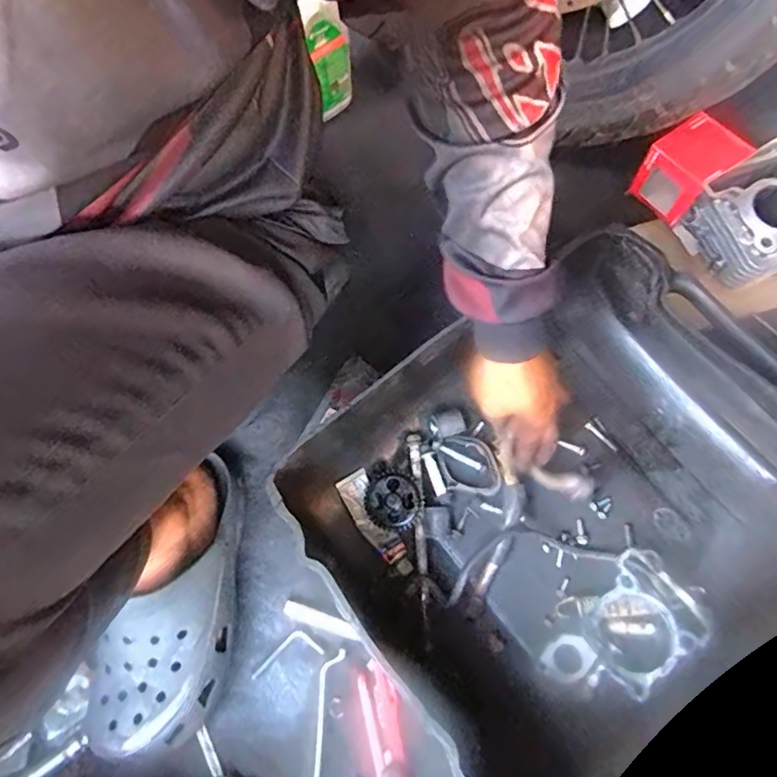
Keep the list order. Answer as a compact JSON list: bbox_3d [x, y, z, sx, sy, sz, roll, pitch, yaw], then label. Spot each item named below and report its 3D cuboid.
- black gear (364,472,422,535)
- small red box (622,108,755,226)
[{"bbox_3d":[0.006,0.114,0.559,0.057,0.004,0.056,0,70,-1],"label":"black gear"},{"bbox_3d":[0.335,-0.245,0.626,0.076,0.083,0.081,-37,75,-13],"label":"small red box"}]

